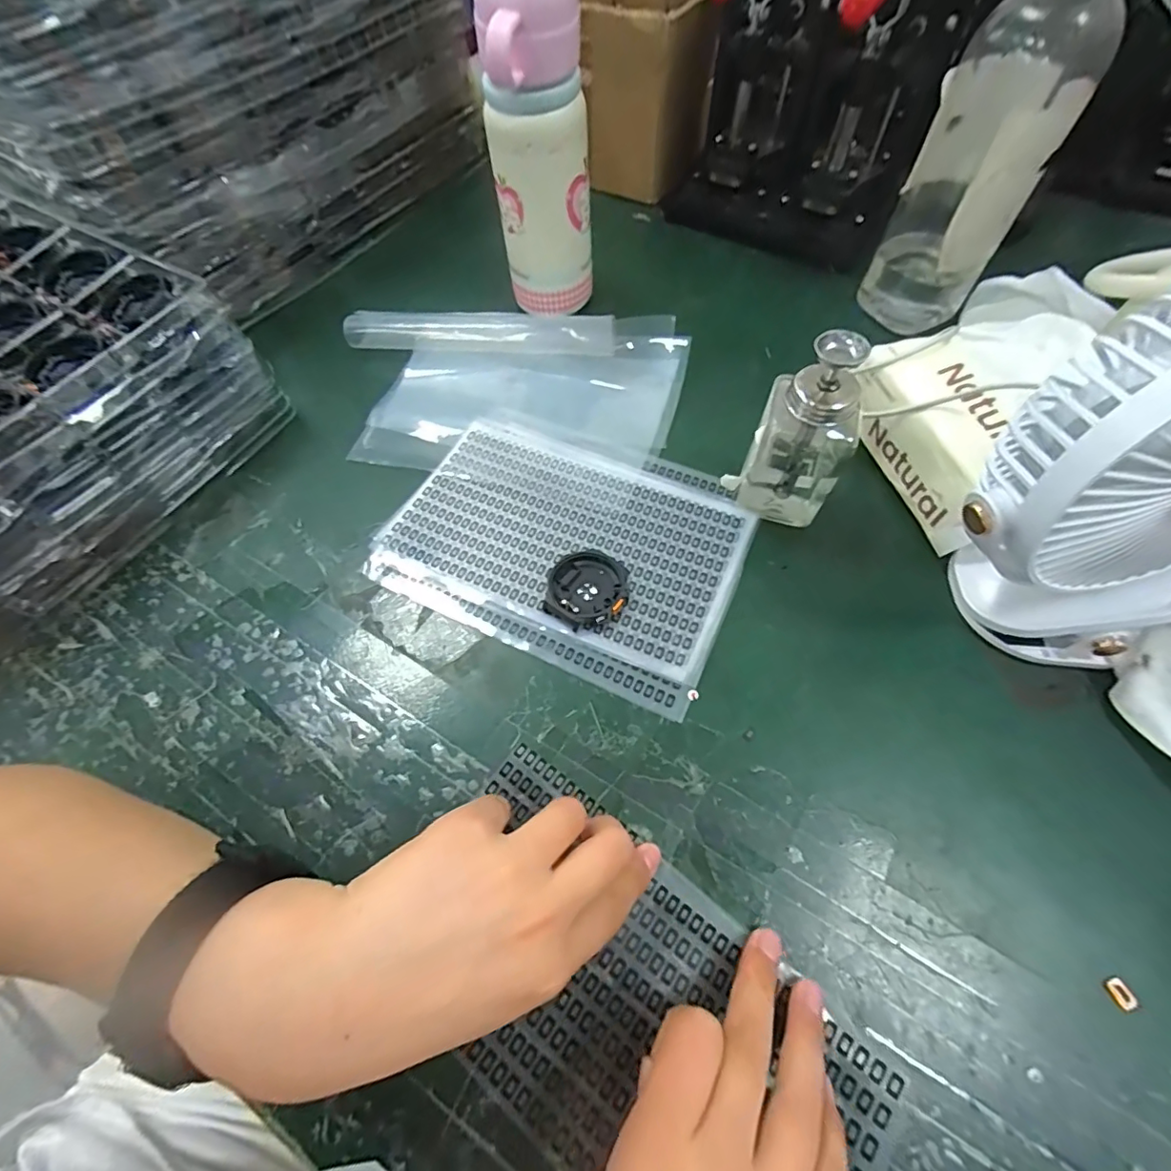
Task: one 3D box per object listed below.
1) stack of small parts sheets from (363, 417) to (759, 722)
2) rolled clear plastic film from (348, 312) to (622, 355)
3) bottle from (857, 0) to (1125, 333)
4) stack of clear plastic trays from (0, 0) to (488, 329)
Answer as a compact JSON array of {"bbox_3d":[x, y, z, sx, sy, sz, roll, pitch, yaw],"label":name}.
[{"bbox_3d":[-0.012,-0.033,0.361,0.228,0.011,0.166,22,63,14],"label":"stack of small parts sheets"},{"bbox_3d":[-0.092,-0.220,0.456,0.231,0.027,0.032,5,61,4],"label":"rolled clear plastic film"},{"bbox_3d":[0.286,-0.305,0.388,0.085,0.228,0.079,27,65,16],"label":"bottle"},{"bbox_3d":[-0.356,-0.490,0.503,0.310,0.223,0.437,27,64,16],"label":"stack of clear plastic trays"}]

